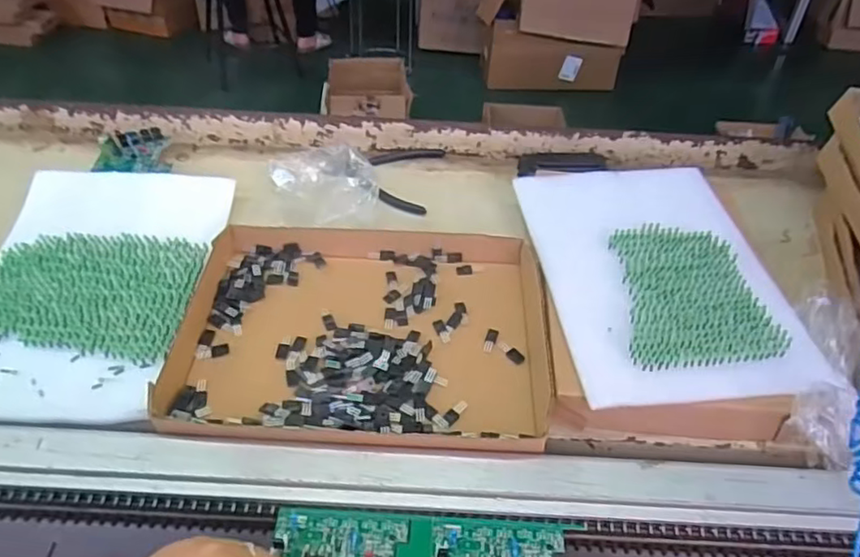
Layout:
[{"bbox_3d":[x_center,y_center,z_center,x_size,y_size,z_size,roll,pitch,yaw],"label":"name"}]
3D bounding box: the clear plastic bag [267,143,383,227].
[{"bbox_3d":[-0.115,-0.101,0.684,0.110,0.057,0.091,-8,40,-12],"label":"clear plastic bag"}]

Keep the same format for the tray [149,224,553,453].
[{"bbox_3d":[-0.057,0.038,0.559,0.318,0.032,0.241,3,38,1],"label":"tray"}]

